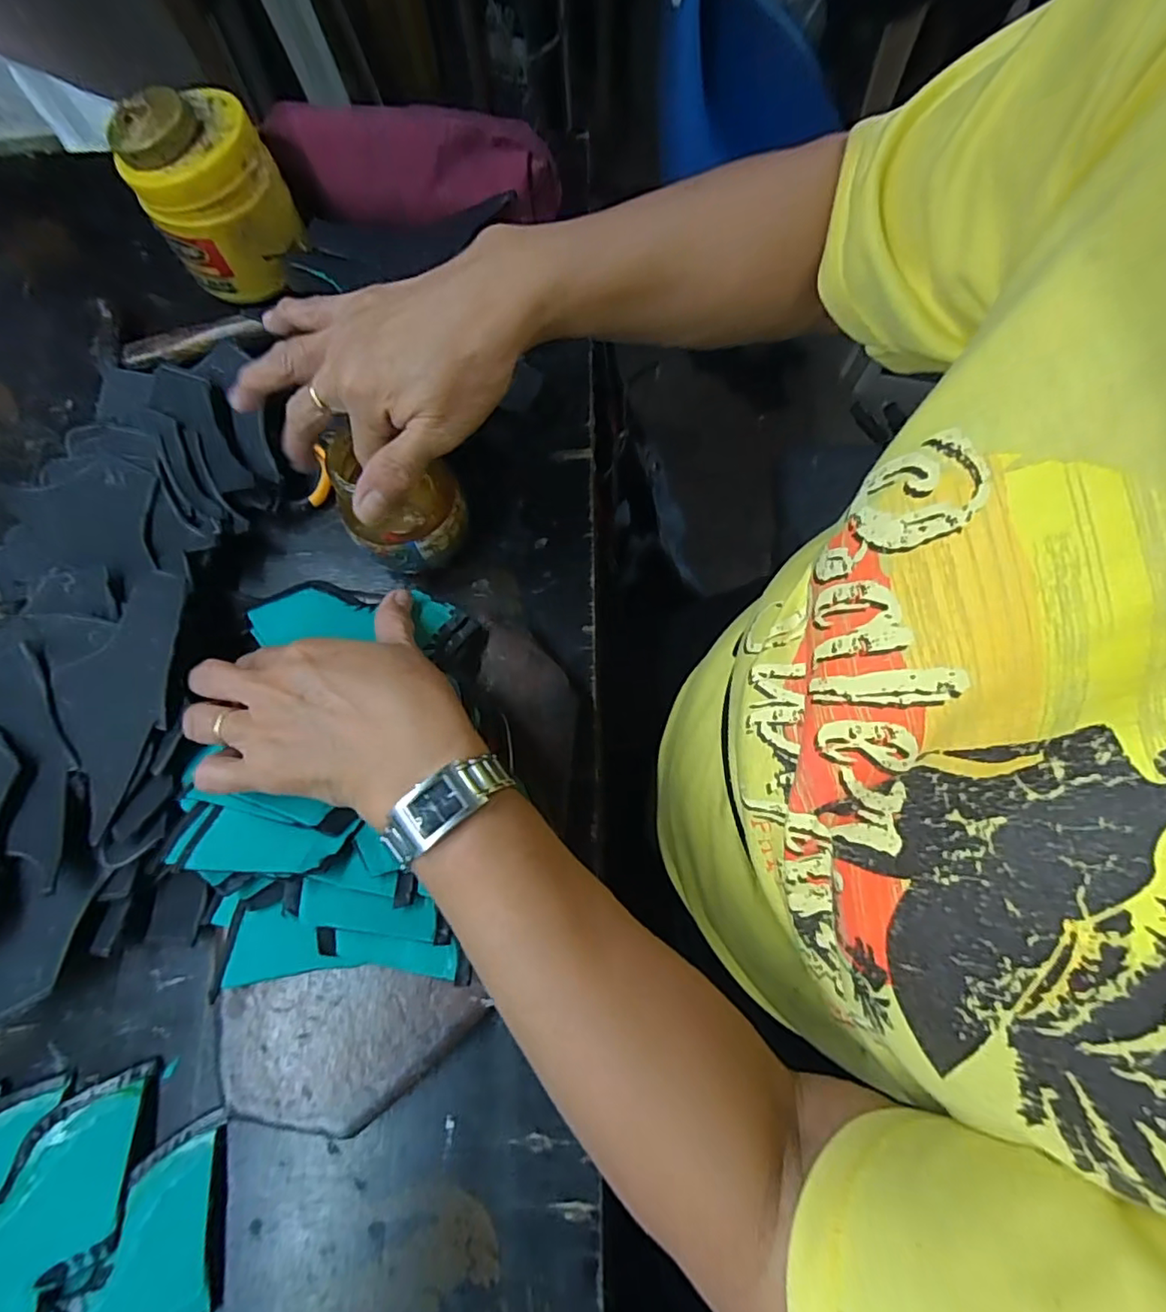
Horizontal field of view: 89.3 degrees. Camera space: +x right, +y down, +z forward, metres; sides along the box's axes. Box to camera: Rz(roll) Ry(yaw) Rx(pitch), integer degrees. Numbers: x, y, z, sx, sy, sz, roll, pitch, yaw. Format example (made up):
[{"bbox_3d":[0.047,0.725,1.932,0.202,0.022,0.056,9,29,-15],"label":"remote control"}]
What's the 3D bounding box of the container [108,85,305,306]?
[{"bbox_3d":[-0.256,-0.316,0.422,0.092,0.114,0.084,-33,73,-9],"label":"container"}]

